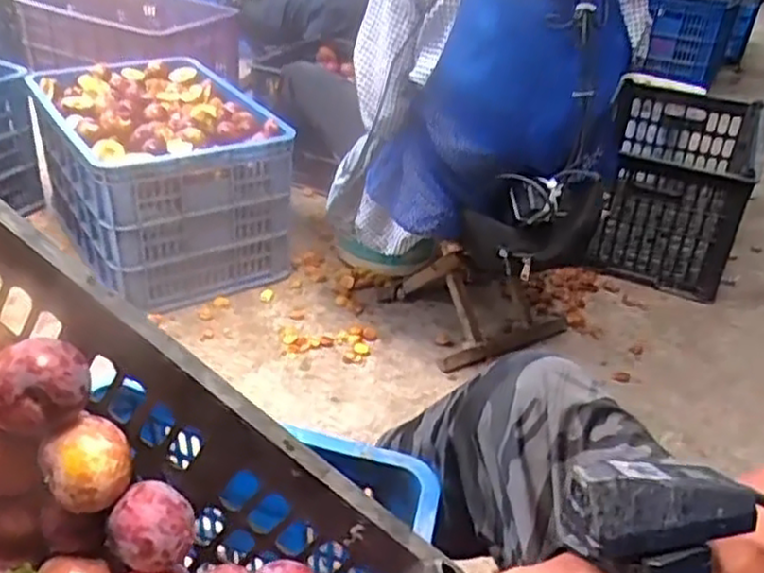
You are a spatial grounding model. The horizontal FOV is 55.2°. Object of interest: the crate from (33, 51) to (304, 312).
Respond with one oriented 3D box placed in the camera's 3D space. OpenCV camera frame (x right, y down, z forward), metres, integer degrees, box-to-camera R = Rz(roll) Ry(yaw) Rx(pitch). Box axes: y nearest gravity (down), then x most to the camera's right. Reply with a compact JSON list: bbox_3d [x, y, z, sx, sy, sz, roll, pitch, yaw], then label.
[{"bbox_3d":[-0.458,-0.226,1.508,0.377,0.335,0.526,-20,38,-29],"label":"crate"}]

